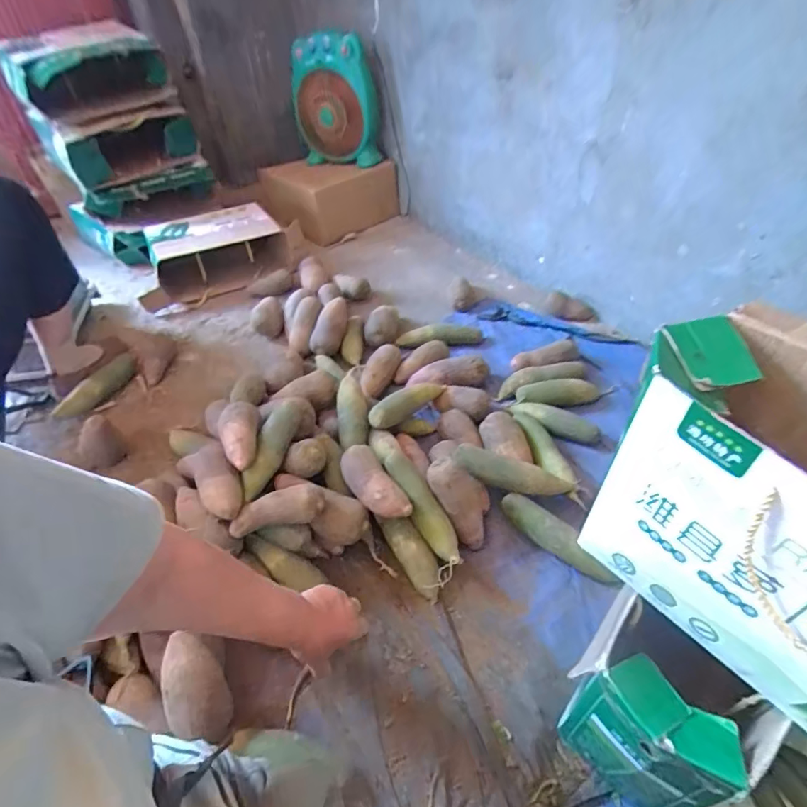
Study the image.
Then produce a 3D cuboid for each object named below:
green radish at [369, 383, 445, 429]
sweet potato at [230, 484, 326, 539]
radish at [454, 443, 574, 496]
[{"bbox_3d":[0.008,-0.003,0.988,0.045,0.056,0.196,31,39,29],"label":"green radish"},{"bbox_3d":[-0.194,0.162,0.754,0.140,0.046,0.058,-8,45,-7],"label":"sweet potato"},{"bbox_3d":[0.199,0.126,0.892,0.213,0.063,0.058,9,45,11],"label":"radish"}]

